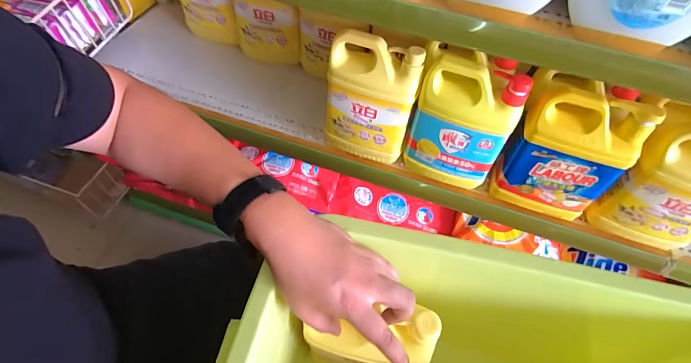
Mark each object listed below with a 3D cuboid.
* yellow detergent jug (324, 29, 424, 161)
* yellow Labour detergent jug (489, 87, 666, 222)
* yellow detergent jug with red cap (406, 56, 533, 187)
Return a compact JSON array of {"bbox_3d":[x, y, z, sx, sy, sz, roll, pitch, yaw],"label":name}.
[{"bbox_3d":[0.042,-0.129,0.603,0.137,0.205,0.060,25,57,14],"label":"yellow detergent jug"},{"bbox_3d":[0.332,-0.042,0.561,0.145,0.209,0.076,12,55,5],"label":"yellow Labour detergent jug"},{"bbox_3d":[0.184,-0.092,0.581,0.139,0.199,0.074,23,57,12],"label":"yellow detergent jug with red cap"}]

